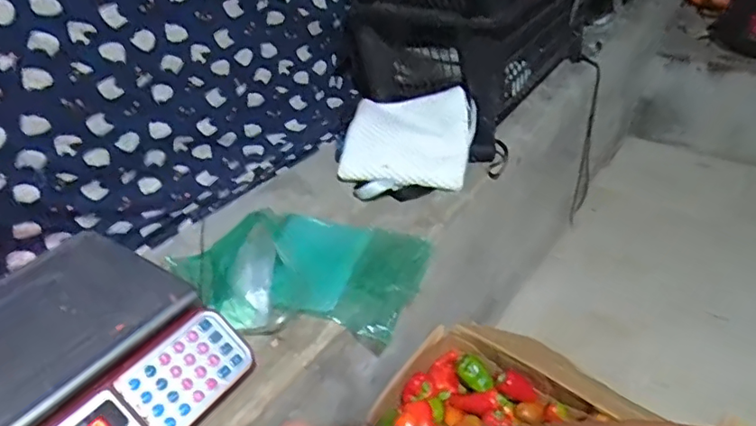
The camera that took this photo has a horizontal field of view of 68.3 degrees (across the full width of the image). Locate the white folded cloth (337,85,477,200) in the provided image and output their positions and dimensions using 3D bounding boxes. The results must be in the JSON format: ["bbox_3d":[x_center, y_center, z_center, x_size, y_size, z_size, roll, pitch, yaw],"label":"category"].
[{"bbox_3d":[0.054,-0.129,1.021,0.254,0.055,0.232,-9,59,13],"label":"white folded cloth"}]

